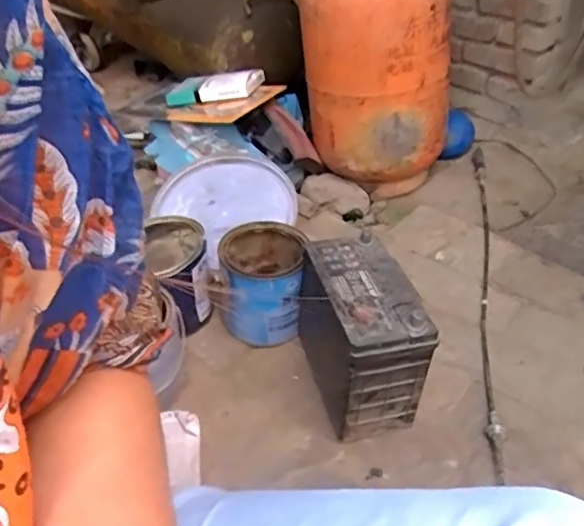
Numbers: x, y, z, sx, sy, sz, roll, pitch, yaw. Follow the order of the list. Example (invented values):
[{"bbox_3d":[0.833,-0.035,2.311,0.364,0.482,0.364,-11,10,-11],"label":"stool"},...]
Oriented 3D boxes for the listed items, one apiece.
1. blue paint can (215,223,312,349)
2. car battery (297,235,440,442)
[{"bbox_3d":[-0.054,0.038,1.034,0.142,0.159,0.167,1,38,0],"label":"blue paint can"},{"bbox_3d":[0.103,0.112,0.899,0.129,0.203,0.233,-9,39,-12],"label":"car battery"}]

